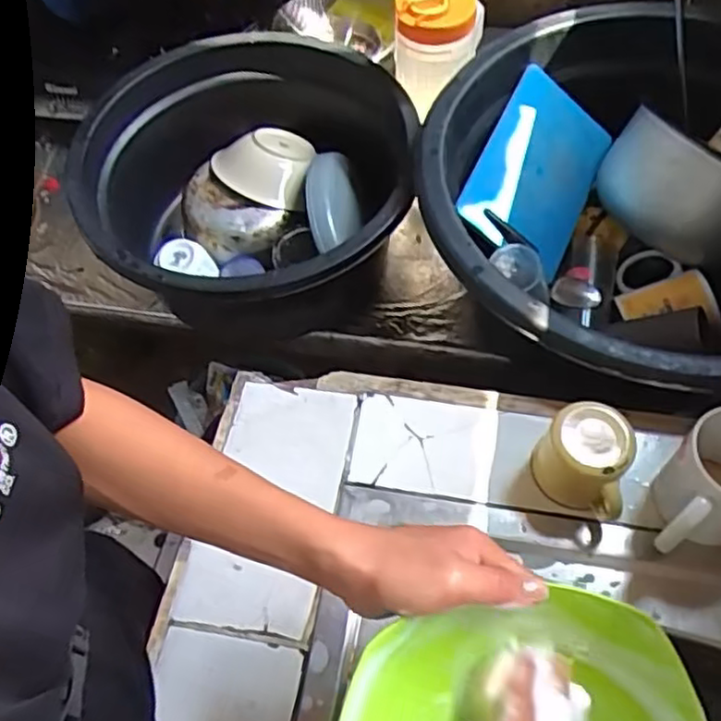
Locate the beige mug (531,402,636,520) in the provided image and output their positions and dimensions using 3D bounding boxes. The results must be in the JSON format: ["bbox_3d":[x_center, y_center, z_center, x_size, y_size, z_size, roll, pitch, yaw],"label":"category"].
[{"bbox_3d":[0.190,0.082,0.576,0.077,0.077,0.066,24,64,17],"label":"beige mug"}]

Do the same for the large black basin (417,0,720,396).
[{"bbox_3d":[0.345,-0.164,0.776,0.537,0.179,0.500,-2,59,3],"label":"large black basin"}]

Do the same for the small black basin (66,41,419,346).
[{"bbox_3d":[-0.135,-0.211,0.895,0.392,0.197,0.417,-2,59,3],"label":"small black basin"}]

